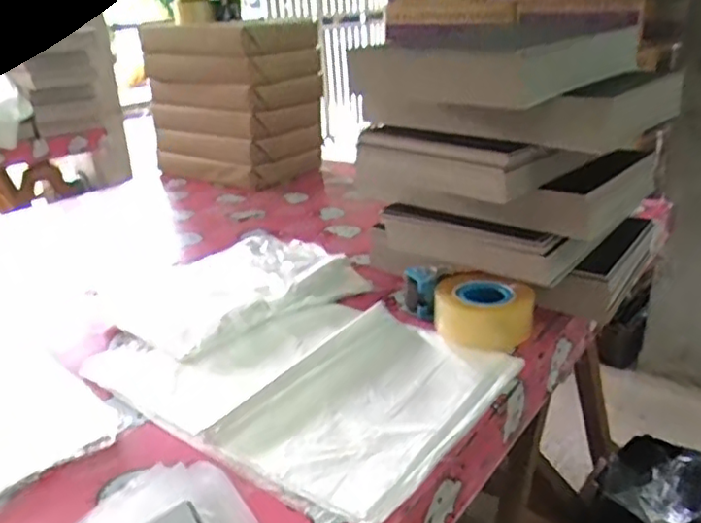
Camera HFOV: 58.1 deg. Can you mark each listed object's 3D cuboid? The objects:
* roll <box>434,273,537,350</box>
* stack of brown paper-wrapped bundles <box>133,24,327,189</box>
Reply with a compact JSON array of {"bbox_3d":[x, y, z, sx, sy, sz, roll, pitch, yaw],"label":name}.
[{"bbox_3d":[0.177,0.059,0.839,0.122,0.054,0.122,-3,22,1],"label":"roll"},{"bbox_3d":[-0.296,-0.401,1.575,0.420,0.344,0.255,13,27,34],"label":"stack of brown paper-wrapped bundles"}]

